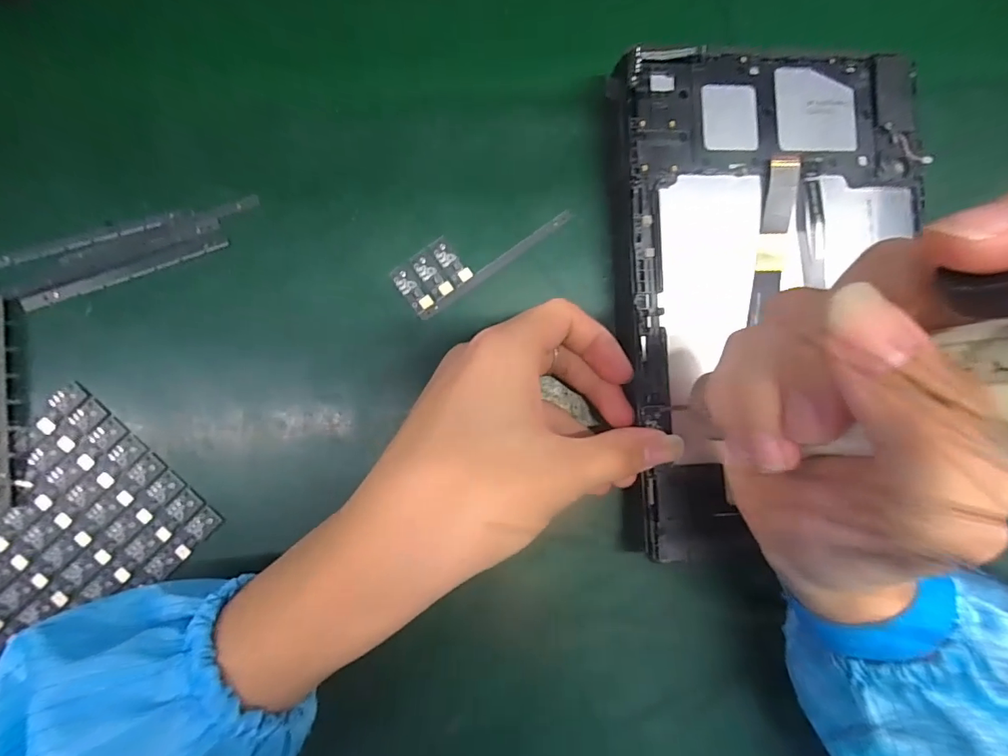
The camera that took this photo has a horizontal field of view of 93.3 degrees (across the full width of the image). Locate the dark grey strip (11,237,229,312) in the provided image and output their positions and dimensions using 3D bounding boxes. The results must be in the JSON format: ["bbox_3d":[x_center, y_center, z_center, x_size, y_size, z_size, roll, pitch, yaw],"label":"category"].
[{"bbox_3d":[-0.181,-0.051,0.227,0.096,0.004,0.008,-20,90,-7],"label":"dark grey strip"}]

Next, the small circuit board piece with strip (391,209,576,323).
[{"bbox_3d":[-0.012,-0.068,0.243,0.091,0.004,0.029,-36,92,-7],"label":"small circuit board piece with strip"}]

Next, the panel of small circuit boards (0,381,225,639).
[{"bbox_3d":[-0.203,0.072,0.218,0.093,0.004,0.103,45,84,-3],"label":"panel of small circuit boards"}]

